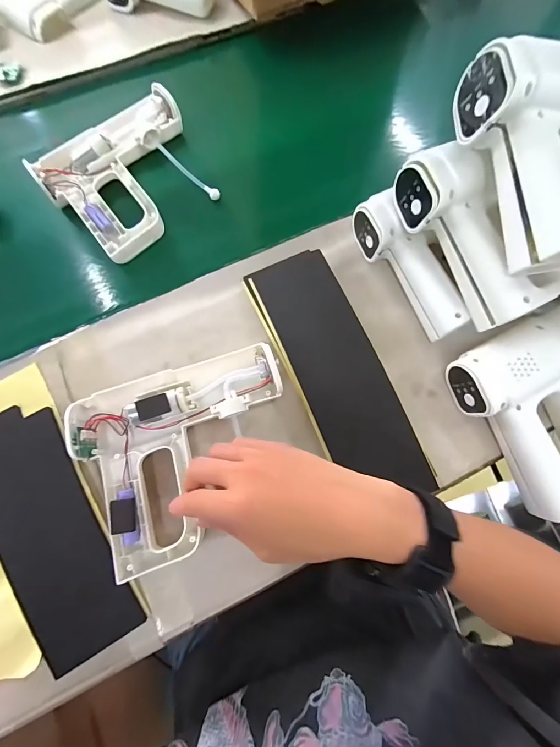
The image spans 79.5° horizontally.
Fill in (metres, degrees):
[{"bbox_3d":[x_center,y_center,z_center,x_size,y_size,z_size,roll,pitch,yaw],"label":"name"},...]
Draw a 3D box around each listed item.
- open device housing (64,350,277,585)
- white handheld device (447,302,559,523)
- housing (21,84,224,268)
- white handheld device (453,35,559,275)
[{"bbox_3d":[-0.089,0.082,0.343,0.213,0.047,0.184,-17,75,-5],"label":"open device housing"},{"bbox_3d":[0.299,0.026,0.347,0.179,0.056,0.178,-27,77,-8],"label":"white handheld device"},{"bbox_3d":[-0.193,-0.269,0.445,0.203,0.037,0.178,-41,79,-11],"label":"housing"},{"bbox_3d":[0.253,-0.188,0.277,0.170,0.072,0.183,-16,75,-5],"label":"white handheld device"}]

